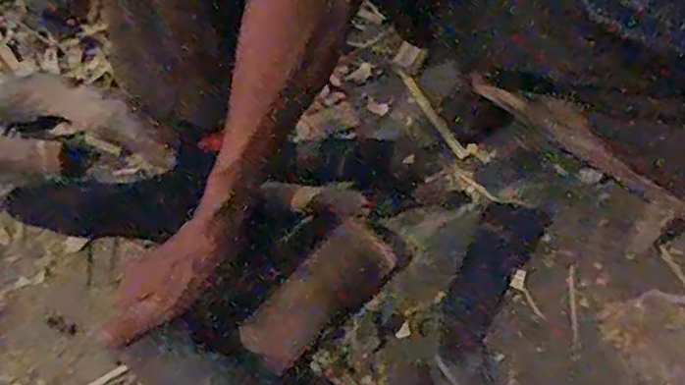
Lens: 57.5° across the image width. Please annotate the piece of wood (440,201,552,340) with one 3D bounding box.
[{"bbox_3d":[0.144,0.069,0.610,0.056,0.013,0.141,30,67,19],"label":"piece of wood"}]

